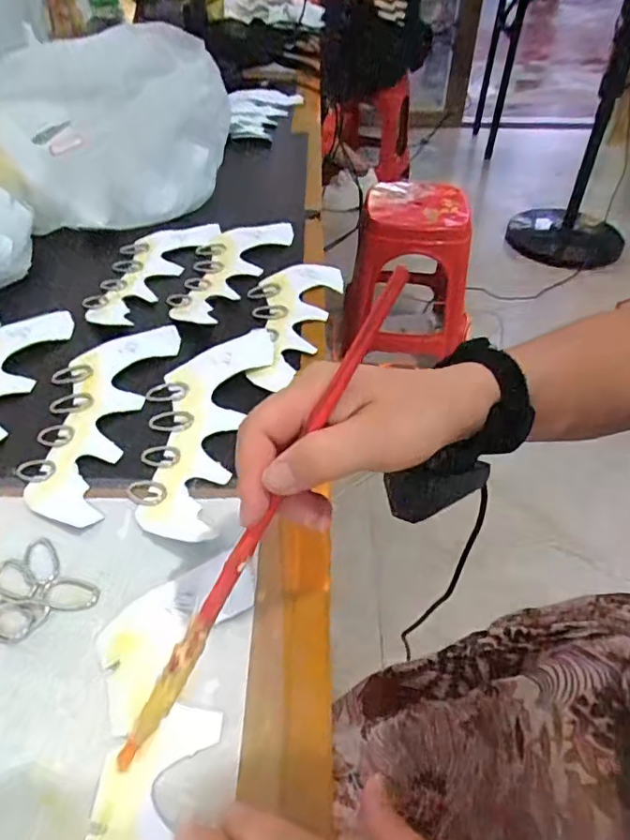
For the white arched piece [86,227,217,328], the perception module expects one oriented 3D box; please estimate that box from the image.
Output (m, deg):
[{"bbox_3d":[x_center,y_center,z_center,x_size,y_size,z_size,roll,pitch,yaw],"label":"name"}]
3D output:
[{"bbox_3d":[-0.173,-0.159,0.593,0.075,0.006,0.202,10,45,9],"label":"white arched piece"}]

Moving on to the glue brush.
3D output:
[{"bbox_3d":[-0.028,0.052,0.253,0.014,0.261,0.010,36,12,31],"label":"glue brush"}]

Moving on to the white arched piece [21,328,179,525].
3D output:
[{"bbox_3d":[-0.171,-0.009,0.446,0.079,0.007,0.212,3,45,2],"label":"white arched piece"}]

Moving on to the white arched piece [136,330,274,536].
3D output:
[{"bbox_3d":[-0.089,-0.003,0.434,0.072,0.015,0.212,6,45,6],"label":"white arched piece"}]

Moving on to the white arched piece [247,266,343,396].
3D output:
[{"bbox_3d":[-0.021,-0.102,0.541,0.074,0.006,0.208,6,45,6],"label":"white arched piece"}]

